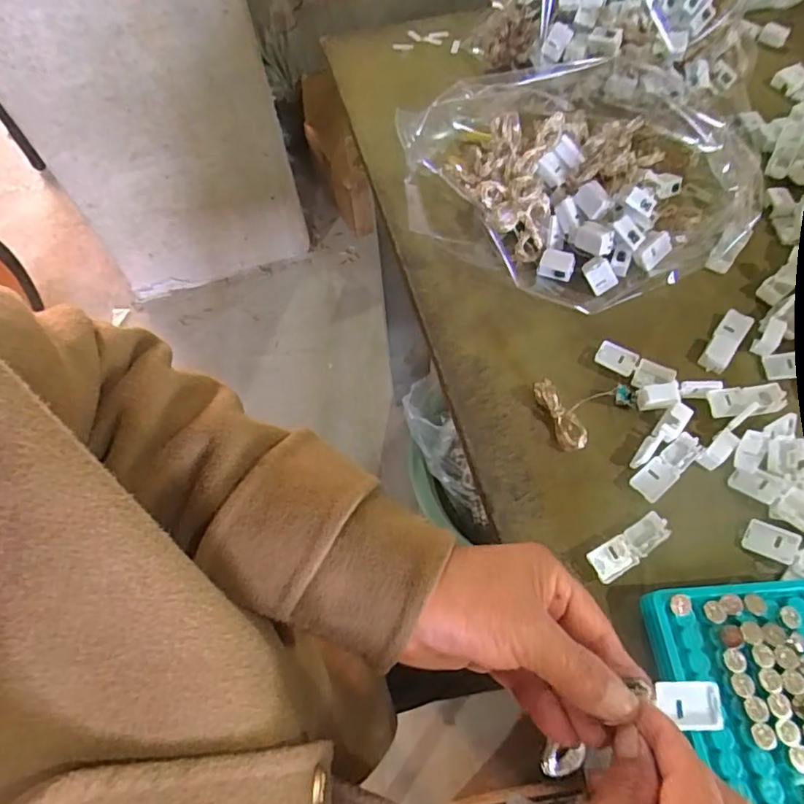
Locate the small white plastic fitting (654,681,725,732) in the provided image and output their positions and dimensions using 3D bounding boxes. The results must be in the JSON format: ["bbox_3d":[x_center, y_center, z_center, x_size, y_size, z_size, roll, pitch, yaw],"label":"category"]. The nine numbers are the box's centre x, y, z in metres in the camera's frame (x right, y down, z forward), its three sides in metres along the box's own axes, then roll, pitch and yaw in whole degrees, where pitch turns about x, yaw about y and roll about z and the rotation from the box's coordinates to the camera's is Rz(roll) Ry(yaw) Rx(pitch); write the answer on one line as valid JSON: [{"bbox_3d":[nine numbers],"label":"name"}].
[{"bbox_3d":[0.130,0.138,0.248,0.027,0.006,0.020,-2,62,3],"label":"small white plastic fitting"}]

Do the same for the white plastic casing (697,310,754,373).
[{"bbox_3d":[0.237,-0.045,0.400,0.018,0.011,0.053,35,69,20],"label":"white plastic casing"}]

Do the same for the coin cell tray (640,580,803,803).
[{"bbox_3d":[0.193,0.163,0.281,0.097,0.025,0.130,-7,61,0],"label":"coin cell tray"}]

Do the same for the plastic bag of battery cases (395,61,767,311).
[{"bbox_3d":[0.135,-0.175,0.419,0.255,0.107,0.170,-4,61,2],"label":"plastic bag of battery cases"}]

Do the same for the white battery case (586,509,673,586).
[{"bbox_3d":[0.138,0.090,0.333,0.053,0.012,0.020,-29,64,-11],"label":"white battery case"}]

